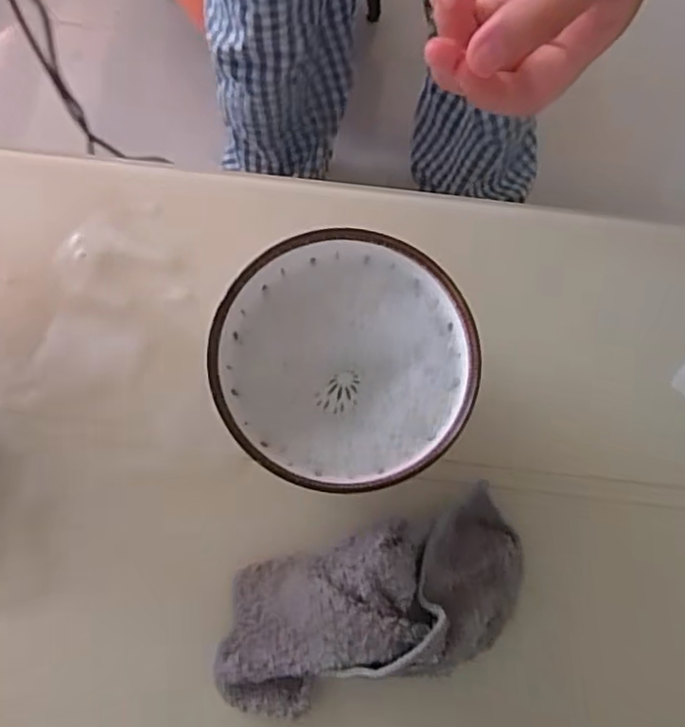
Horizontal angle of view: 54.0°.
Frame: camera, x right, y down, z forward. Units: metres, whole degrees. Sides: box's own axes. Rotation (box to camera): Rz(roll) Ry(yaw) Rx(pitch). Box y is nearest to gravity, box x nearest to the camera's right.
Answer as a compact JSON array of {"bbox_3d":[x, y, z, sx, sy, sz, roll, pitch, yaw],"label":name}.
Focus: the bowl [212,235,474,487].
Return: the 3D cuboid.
[{"bbox_3d":[0.000,0.004,0.355,0.126,0.065,0.124,1,77,-3],"label":"bowl"}]

